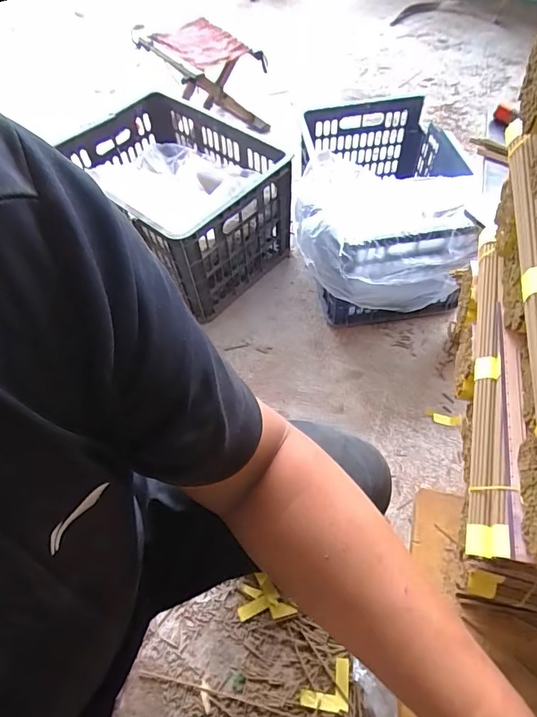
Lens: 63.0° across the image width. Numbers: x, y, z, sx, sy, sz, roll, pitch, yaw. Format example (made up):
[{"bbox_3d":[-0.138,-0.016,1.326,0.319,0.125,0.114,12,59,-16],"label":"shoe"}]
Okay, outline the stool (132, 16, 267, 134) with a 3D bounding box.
[{"bbox_3d":[-0.233,-0.980,1.557,0.266,0.268,0.485,-33,61,-15],"label":"stool"}]

